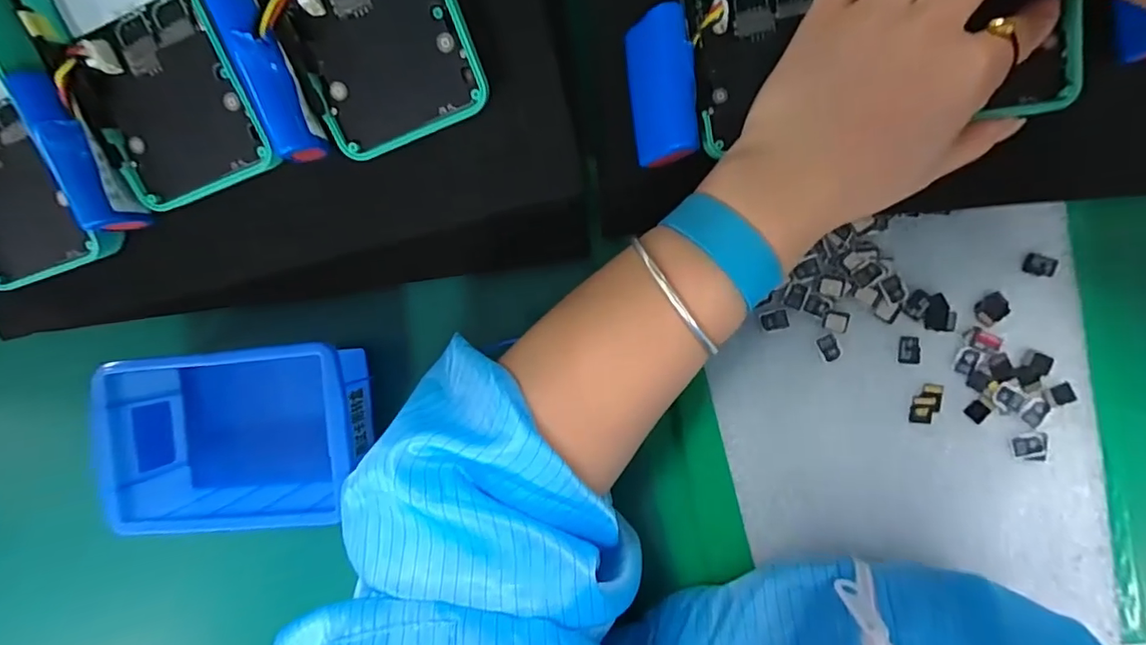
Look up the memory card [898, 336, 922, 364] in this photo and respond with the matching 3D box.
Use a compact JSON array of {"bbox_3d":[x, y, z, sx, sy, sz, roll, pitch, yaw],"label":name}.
[{"bbox_3d":[0.183,0.015,0.285,0.011,0.004,0.015,4,94,9],"label":"memory card"}]

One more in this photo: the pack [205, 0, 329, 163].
[{"bbox_3d":[-0.129,-0.104,0.223,0.021,0.019,0.070,-18,111,3],"label":"pack"}]

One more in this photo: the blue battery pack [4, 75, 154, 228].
[{"bbox_3d":[-0.222,-0.075,0.236,0.019,0.023,0.070,-16,110,3],"label":"blue battery pack"}]

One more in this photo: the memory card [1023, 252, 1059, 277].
[{"bbox_3d":[0.246,-0.030,0.276,0.015,0.004,0.010,19,97,10],"label":"memory card"}]

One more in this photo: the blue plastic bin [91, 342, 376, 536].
[{"bbox_3d":[-0.190,0.067,0.314,0.141,0.070,0.104,1,91,3],"label":"blue plastic bin"}]

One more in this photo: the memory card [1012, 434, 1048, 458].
[{"bbox_3d":[0.243,0.065,0.279,0.016,0.004,0.010,-20,84,13],"label":"memory card"}]

